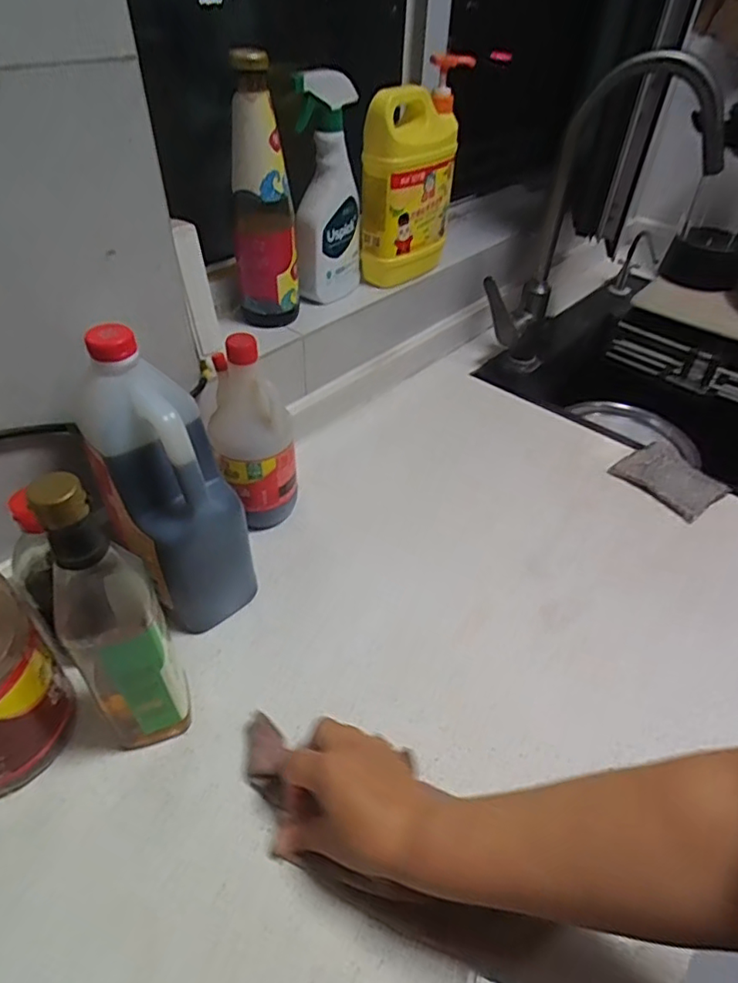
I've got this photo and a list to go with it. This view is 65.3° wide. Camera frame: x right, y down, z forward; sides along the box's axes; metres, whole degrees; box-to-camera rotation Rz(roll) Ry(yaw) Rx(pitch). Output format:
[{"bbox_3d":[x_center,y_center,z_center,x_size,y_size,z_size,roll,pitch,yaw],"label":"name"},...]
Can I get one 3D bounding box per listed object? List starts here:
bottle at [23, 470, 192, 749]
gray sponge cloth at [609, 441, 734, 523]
[{"bbox_3d":[-0.177,0.097,0.405,0.067,0.265,0.057,-21,48,-25],"label":"bottle"},{"bbox_3d":[0.392,-0.016,0.751,0.086,0.021,0.115,-25,50,-28],"label":"gray sponge cloth"}]

